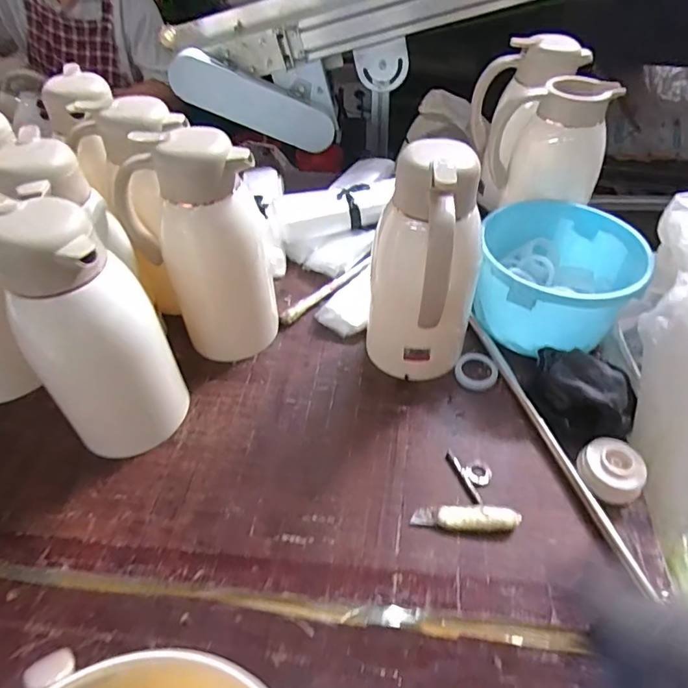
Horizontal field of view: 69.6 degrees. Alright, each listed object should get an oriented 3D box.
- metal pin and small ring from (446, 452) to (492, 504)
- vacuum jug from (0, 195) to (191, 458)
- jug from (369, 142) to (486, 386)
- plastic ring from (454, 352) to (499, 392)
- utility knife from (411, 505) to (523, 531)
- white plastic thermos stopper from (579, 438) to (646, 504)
[{"bbox_3d":[0.148,0.147,0.562,0.039,0.009,0.066,-18,54,-13],"label":"metal pin and small ring"},{"bbox_3d":[-0.259,-0.010,0.514,0.126,0.258,0.136,-28,52,-21],"label":"vacuum jug"},{"bbox_3d":[0.094,-0.080,0.580,0.119,0.264,0.134,10,49,12],"label":"jug"},{"bbox_3d":[0.178,0.036,0.665,0.054,0.009,0.060,17,51,17],"label":"plastic ring"},{"bbox_3d":[0.128,0.182,0.521,0.109,0.015,0.027,0,48,3],"label":"utility knife"},{"bbox_3d":[0.299,0.141,0.550,0.057,0.034,0.066,-19,54,-14],"label":"white plastic thermos stopper"}]

